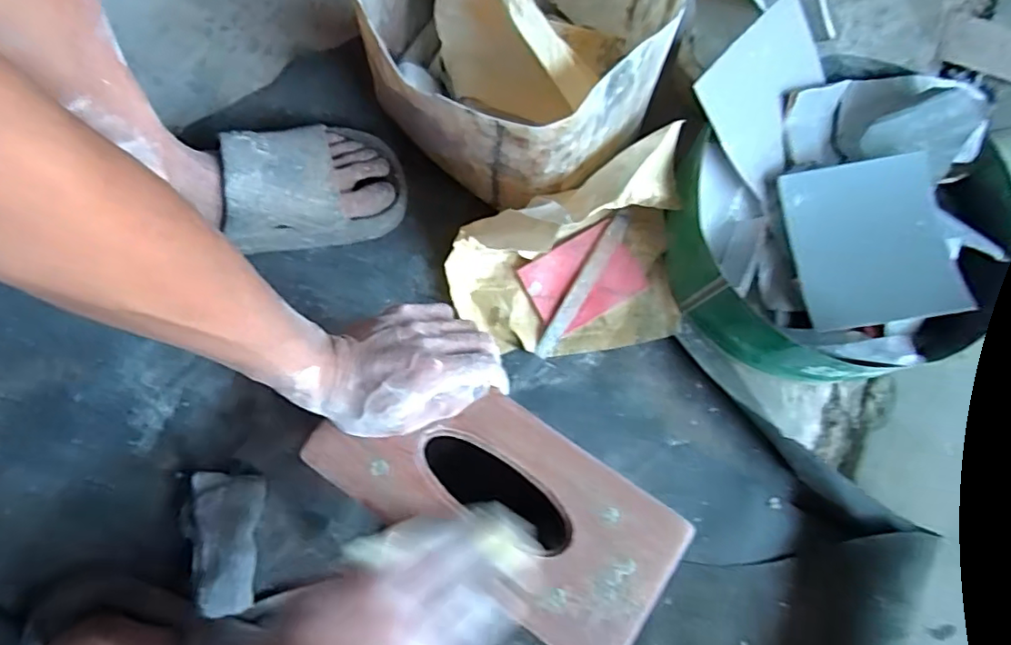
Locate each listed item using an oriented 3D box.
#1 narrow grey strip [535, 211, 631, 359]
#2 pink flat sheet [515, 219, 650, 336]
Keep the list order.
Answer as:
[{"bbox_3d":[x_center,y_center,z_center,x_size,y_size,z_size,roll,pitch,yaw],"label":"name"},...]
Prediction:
[{"bbox_3d":[0.071,-0.034,0.537,0.018,0.004,0.150,31,90,-21],"label":"narrow grey strip"},{"bbox_3d":[0.072,-0.041,0.540,0.102,0.007,0.075,-30,95,-4],"label":"pink flat sheet"}]

